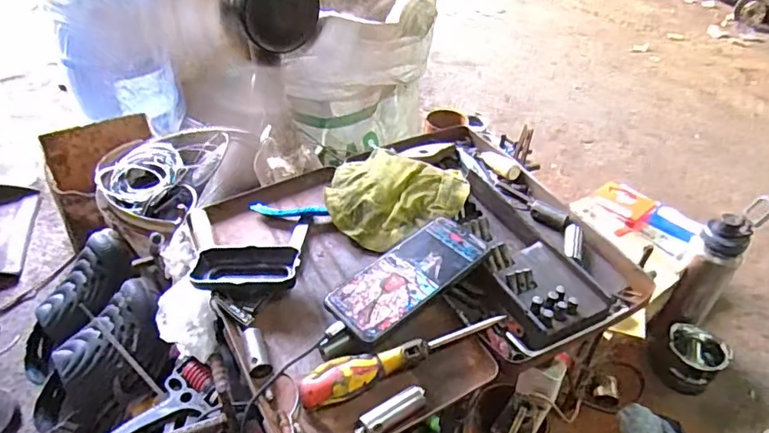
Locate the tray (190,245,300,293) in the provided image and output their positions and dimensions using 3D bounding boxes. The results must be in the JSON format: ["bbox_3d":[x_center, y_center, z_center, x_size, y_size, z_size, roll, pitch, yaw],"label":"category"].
[{"bbox_3d":[-0.145,0.057,0.559,0.111,0.041,0.055,1,40,-2],"label":"tray"}]

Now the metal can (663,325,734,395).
[{"bbox_3d":[0.522,0.243,0.908,0.095,0.082,0.092,2,42,-2],"label":"metal can"}]

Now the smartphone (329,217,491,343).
[{"bbox_3d":[0.025,0.059,0.540,0.167,0.013,0.079,-33,50,-24],"label":"smartphone"}]

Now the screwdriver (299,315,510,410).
[{"bbox_3d":[0.021,0.127,0.488,0.199,0.036,0.029,-14,43,-19],"label":"screwdriver"}]

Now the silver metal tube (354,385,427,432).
[{"bbox_3d":[0.006,0.168,0.453,0.064,0.023,0.017,-20,46,-25],"label":"silver metal tube"}]

